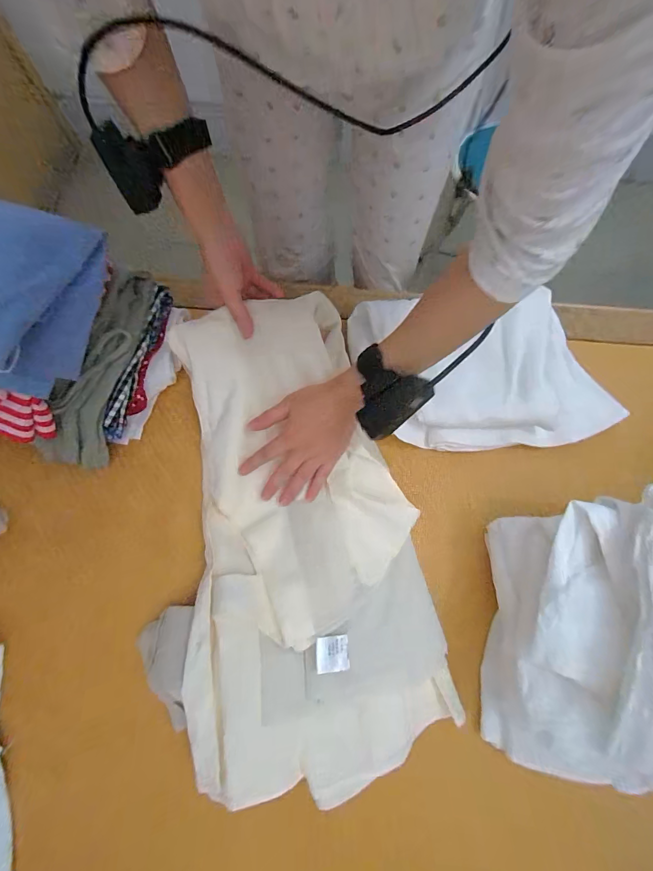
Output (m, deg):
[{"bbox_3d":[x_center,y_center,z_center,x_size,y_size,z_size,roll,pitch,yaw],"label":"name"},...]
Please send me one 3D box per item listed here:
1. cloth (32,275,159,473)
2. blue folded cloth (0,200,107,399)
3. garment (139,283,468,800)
[{"bbox_3d":[-0.280,-0.084,0.450,0.058,0.063,0.263,20,89,6],"label":"cloth"},{"bbox_3d":[-0.358,-0.156,0.377,0.190,0.028,0.192,16,83,-25],"label":"blue folded cloth"},{"bbox_3d":[-0.046,0.090,0.405,0.293,0.057,0.497,-9,77,-6],"label":"garment"}]

